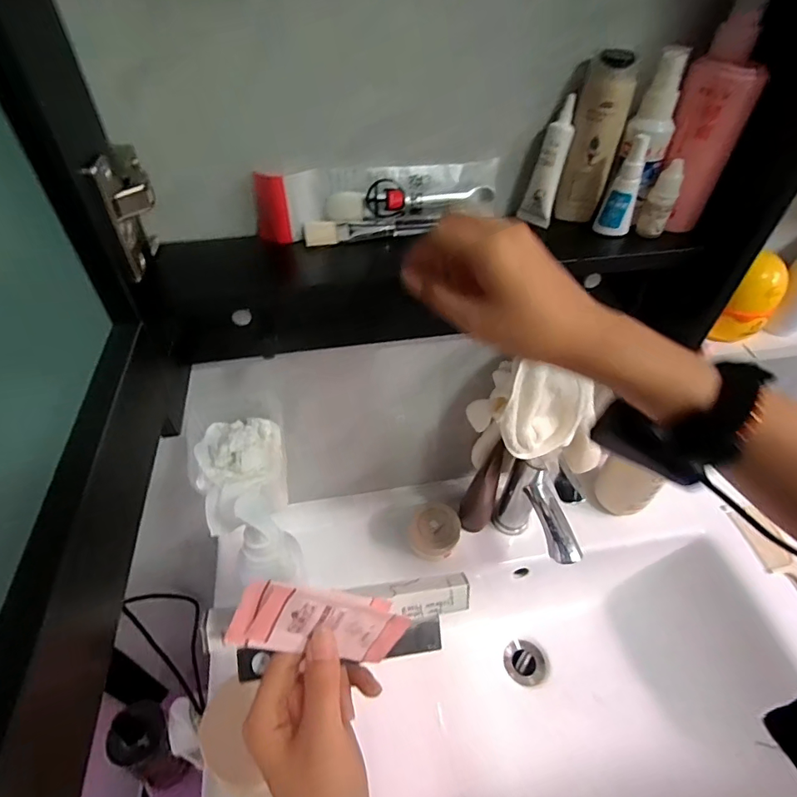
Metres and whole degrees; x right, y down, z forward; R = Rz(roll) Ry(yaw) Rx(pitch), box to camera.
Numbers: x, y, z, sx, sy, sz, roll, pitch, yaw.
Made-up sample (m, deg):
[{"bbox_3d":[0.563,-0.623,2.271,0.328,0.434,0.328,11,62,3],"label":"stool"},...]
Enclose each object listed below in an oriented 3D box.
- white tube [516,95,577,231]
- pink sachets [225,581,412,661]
[{"bbox_3d":[0.119,-0.185,0.374,0.027,0.089,0.019,16,34,12],"label":"white tube"},{"bbox_3d":[-0.042,0.124,0.262,0.092,0.040,0.010,25,12,-22],"label":"pink sachets"}]

